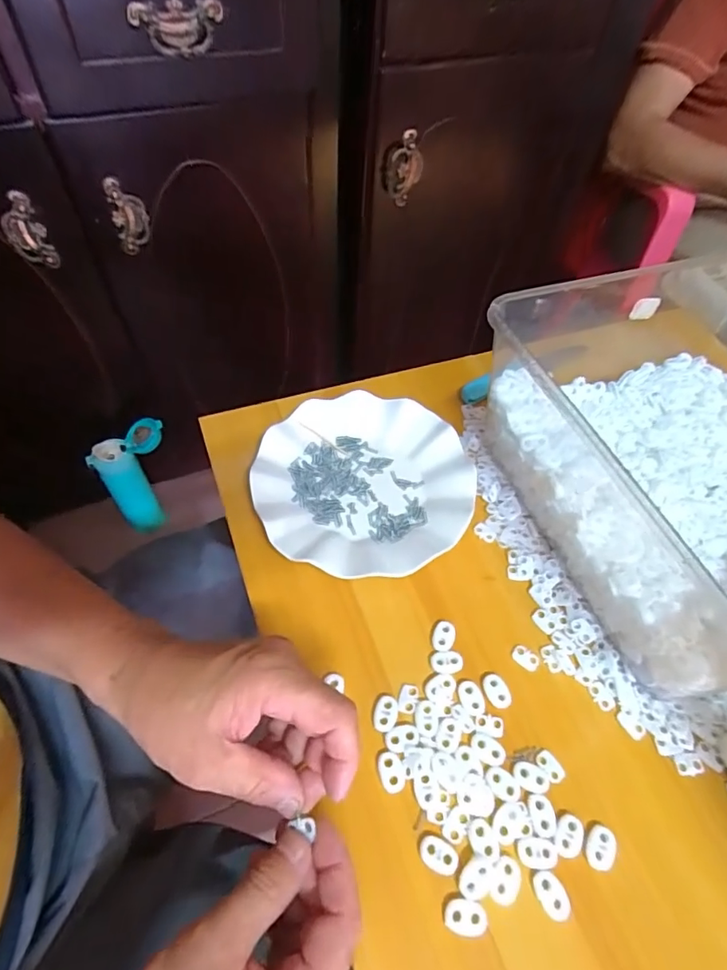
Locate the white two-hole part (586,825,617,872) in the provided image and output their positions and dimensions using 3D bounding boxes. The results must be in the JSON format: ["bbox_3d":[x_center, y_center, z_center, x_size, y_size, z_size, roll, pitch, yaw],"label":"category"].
[{"bbox_3d":[0.142,0.217,0.305,0.016,0.004,0.023,17,55,7],"label":"white two-hole part"}]

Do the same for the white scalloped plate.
[{"bbox_3d":[0.000,-0.004,0.437,0.177,0.027,0.181,2,55,-3],"label":"white scalloped plate"}]

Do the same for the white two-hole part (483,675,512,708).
[{"bbox_3d":[0.092,0.142,0.353,0.015,0.004,0.023,-21,59,-18],"label":"white two-hole part"}]

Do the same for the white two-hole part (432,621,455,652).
[{"bbox_3d":[0.059,0.112,0.376,0.016,0.009,0.022,12,55,4],"label":"white two-hole part"}]

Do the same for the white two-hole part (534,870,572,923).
[{"bbox_3d":[0.107,0.232,0.289,0.016,0.004,0.023,-23,60,-19],"label":"white two-hole part"}]

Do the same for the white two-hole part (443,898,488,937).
[{"bbox_3d":[0.057,0.238,0.281,0.023,0.004,0.015,10,55,2],"label":"white two-hole part"}]

